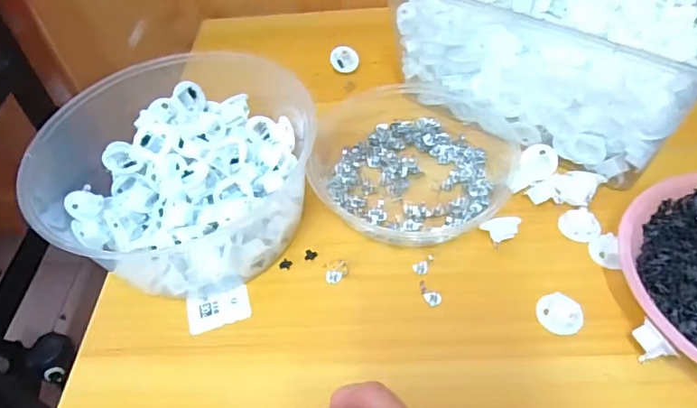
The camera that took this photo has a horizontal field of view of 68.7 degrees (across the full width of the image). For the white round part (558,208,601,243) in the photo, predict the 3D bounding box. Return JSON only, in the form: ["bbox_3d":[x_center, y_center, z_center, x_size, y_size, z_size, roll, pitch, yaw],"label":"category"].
[{"bbox_3d":[0.199,0.018,0.439,0.032,0.006,0.030,30,85,24],"label":"white round part"}]

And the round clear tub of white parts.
[{"bbox_3d":[-0.143,-0.033,0.455,0.206,0.098,0.240,23,57,23],"label":"round clear tub of white parts"}]

